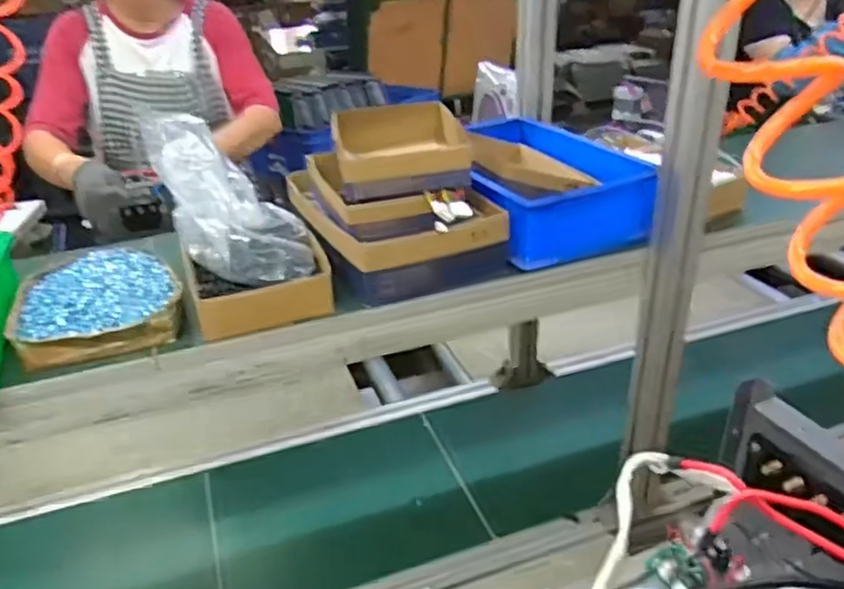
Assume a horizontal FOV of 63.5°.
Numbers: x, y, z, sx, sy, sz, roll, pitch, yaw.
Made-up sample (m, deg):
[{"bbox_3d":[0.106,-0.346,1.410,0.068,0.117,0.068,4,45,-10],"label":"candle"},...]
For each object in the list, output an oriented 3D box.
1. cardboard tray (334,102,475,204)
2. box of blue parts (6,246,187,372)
[{"bbox_3d":[-0.026,-0.168,0.771,0.137,0.048,0.194,-5,29,-4],"label":"cardboard tray"},{"bbox_3d":[-0.333,0.004,0.706,0.149,0.032,0.190,-14,31,-20],"label":"box of blue parts"}]

